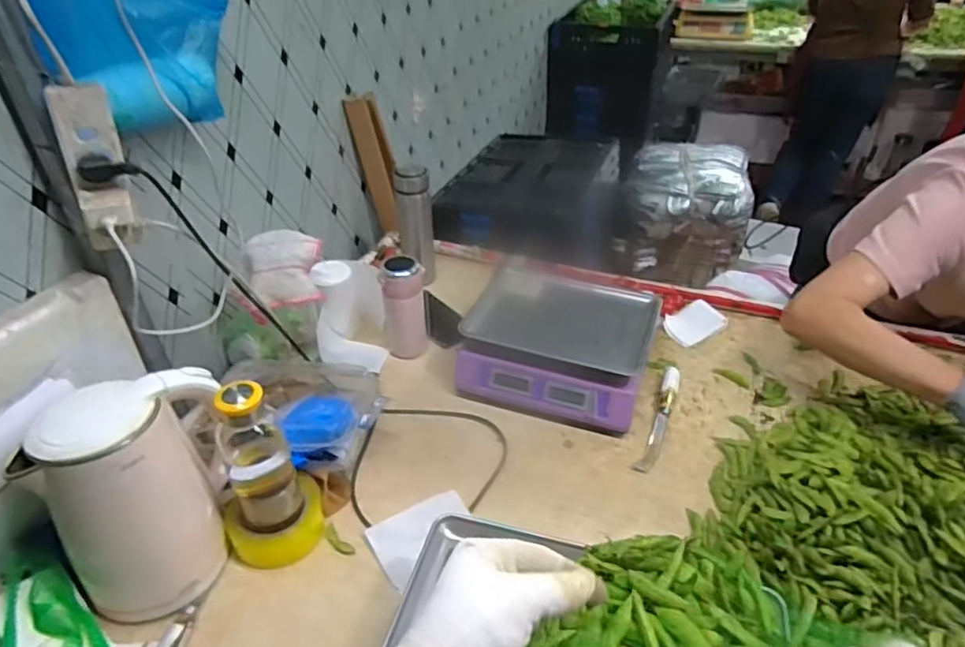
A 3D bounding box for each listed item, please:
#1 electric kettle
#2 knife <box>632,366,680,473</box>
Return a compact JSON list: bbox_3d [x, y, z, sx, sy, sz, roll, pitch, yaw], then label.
[{"bbox_3d":[-0.353,0.185,0.660,0.181,0.230,0.135,-16,37,-19],"label":"electric kettle"},{"bbox_3d":[0.257,0.135,0.892,0.026,0.029,0.196,14,38,22],"label":"knife"}]

